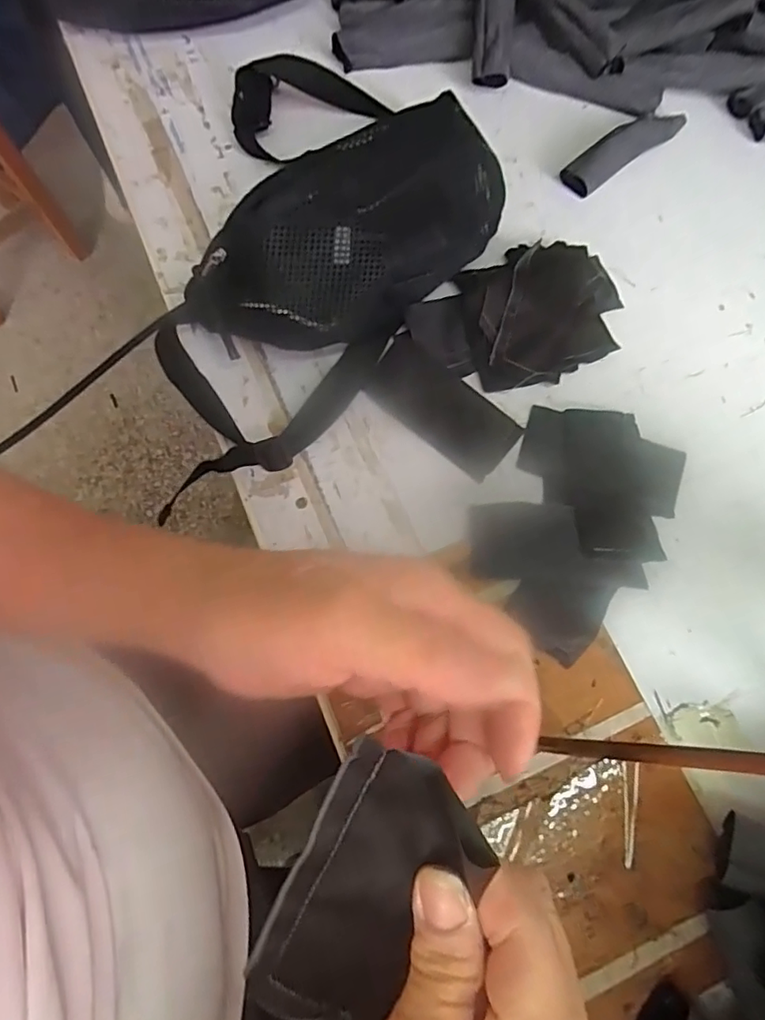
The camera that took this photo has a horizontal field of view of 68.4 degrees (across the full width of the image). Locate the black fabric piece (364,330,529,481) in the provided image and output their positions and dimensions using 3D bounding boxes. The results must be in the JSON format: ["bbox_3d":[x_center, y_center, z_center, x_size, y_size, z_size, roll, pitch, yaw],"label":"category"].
[{"bbox_3d":[0.043,-0.075,0.410,0.114,0.009,0.057,40,73,9],"label":"black fabric piece"}]

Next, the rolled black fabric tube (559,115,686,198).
[{"bbox_3d":[0.216,-0.321,0.495,0.139,0.022,0.026,-37,78,-15],"label":"rolled black fabric tube"}]

